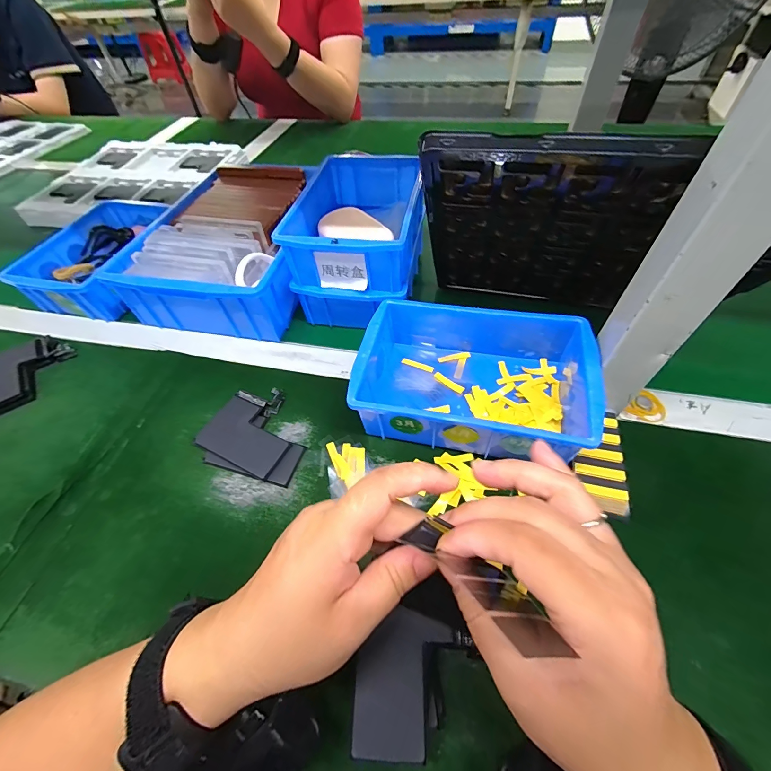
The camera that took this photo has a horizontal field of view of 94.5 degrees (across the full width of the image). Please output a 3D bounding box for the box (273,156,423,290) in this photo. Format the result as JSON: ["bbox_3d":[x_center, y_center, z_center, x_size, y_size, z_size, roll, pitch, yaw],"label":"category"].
[{"bbox_3d":[-0.032,-0.195,0.416,0.123,0.061,0.198,6,54,8],"label":"box"}]

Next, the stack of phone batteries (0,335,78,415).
[{"bbox_3d":[-0.424,-0.018,0.417,0.086,0.020,0.101,35,63,26],"label":"stack of phone batteries"}]

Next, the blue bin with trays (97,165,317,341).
[{"bbox_3d":[-0.202,-0.189,0.489,0.232,0.088,0.281,8,54,9],"label":"blue bin with trays"}]

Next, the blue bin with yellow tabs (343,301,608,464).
[{"bbox_3d":[0.076,-0.005,0.336,0.194,0.065,0.128,9,55,11],"label":"blue bin with yellow tabs"}]

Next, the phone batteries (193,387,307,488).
[{"bbox_3d":[-0.124,0.044,0.349,0.104,0.012,0.090,13,55,13],"label":"phone batteries"}]

